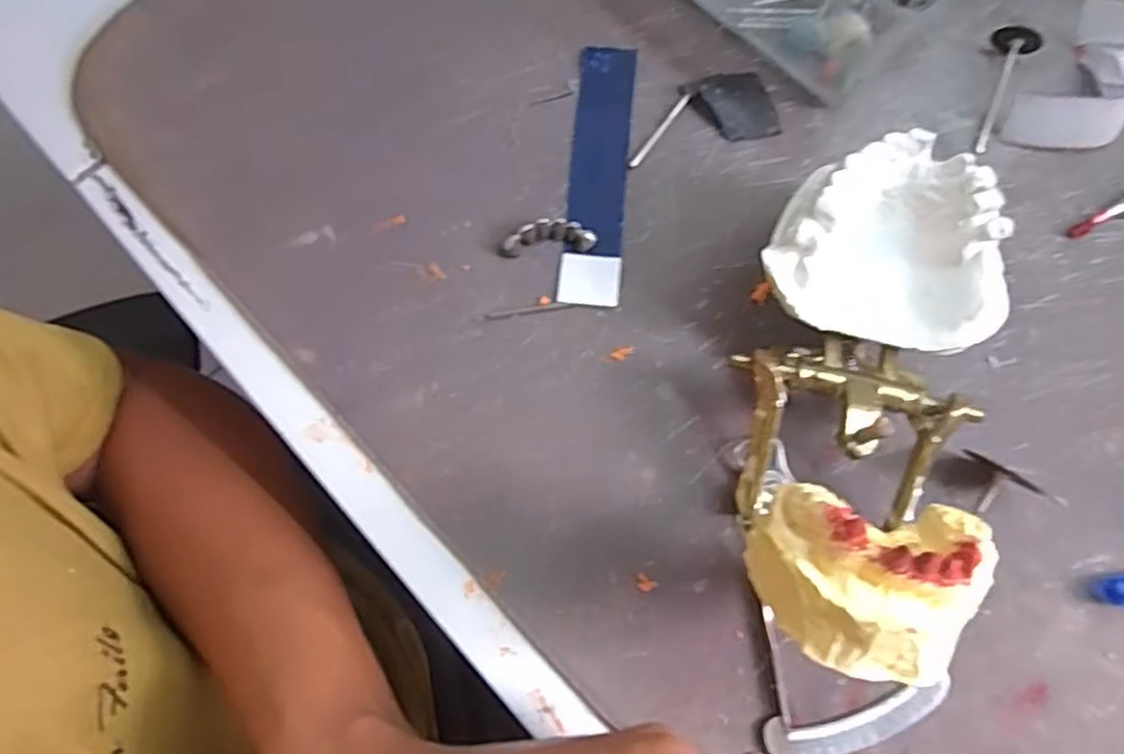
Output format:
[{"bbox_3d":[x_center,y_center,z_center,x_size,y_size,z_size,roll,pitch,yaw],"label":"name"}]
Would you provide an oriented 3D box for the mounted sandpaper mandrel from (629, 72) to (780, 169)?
[{"bbox_3d":[0.051,-0.098,0.279,0.056,0.006,0.028,-14,78,-3],"label":"mounted sandpaper mandrel"}]

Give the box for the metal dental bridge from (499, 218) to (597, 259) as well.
[{"bbox_3d":[-0.005,-0.050,0.267,0.034,0.007,0.010,-5,78,-1],"label":"metal dental bridge"}]

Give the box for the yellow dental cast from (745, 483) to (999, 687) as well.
[{"bbox_3d":[0.072,0.049,0.178,0.054,0.023,0.040,10,77,2],"label":"yellow dental cast"}]

